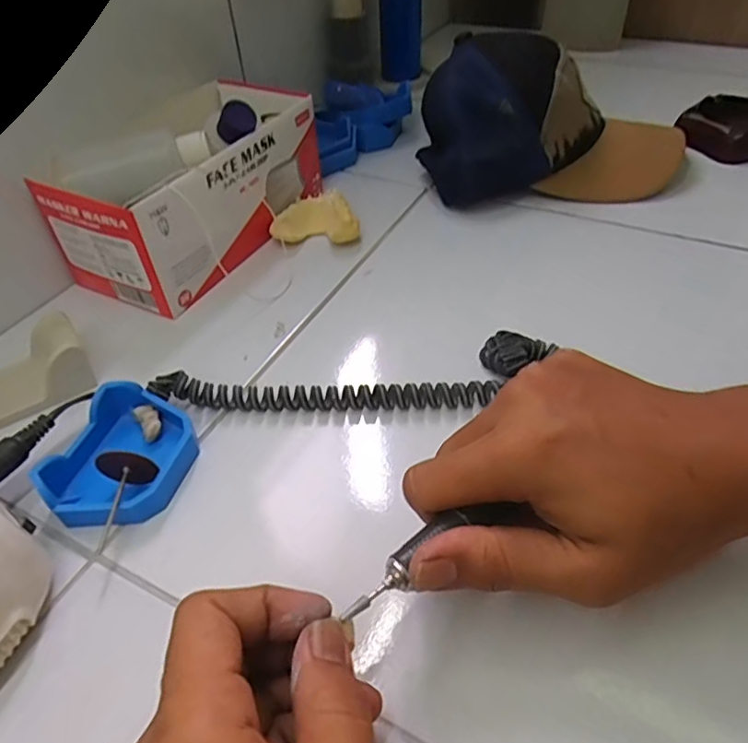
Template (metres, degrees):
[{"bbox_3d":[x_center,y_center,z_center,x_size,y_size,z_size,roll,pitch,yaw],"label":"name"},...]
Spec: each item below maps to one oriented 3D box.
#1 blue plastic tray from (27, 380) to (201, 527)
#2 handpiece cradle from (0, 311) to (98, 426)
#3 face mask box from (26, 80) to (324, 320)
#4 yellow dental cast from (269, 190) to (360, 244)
[{"bbox_3d":[-0.131,0.042,0.301,0.062,0.028,0.079,10,47,11],"label":"blue plastic tray"},{"bbox_3d":[-0.219,0.002,0.344,0.084,0.030,0.052,-25,48,-20],"label":"handpiece cradle"},{"bbox_3d":[-0.133,-0.148,0.438,0.121,0.084,0.205,18,48,21],"label":"face mask box"},{"bbox_3d":[-0.047,-0.124,0.459,0.067,0.026,0.047,-4,44,0],"label":"yellow dental cast"}]

